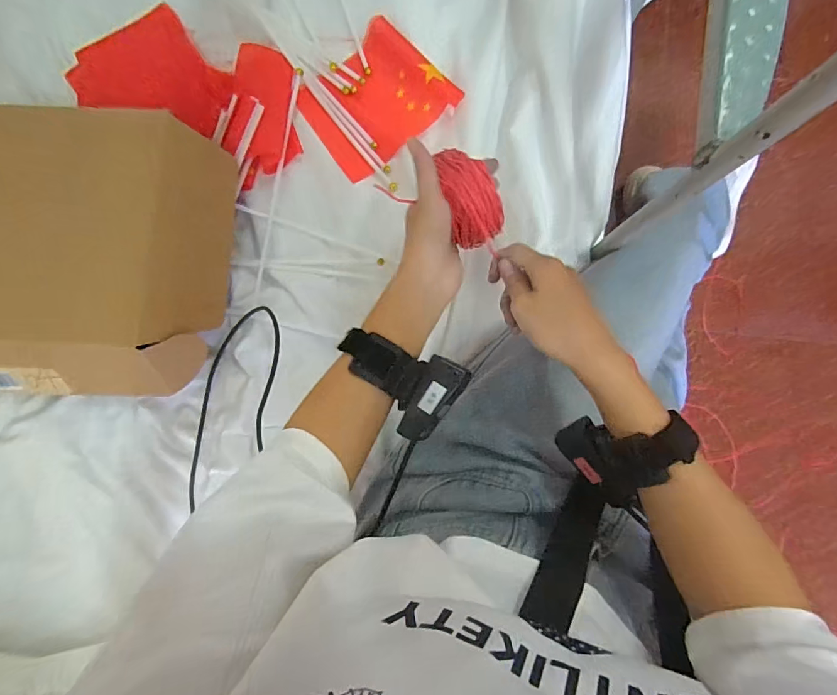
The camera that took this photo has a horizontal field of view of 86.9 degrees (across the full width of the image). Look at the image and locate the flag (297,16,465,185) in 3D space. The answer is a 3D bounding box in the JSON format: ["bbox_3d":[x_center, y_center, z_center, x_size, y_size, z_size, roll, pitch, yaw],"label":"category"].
[{"bbox_3d":[-0.053,-0.284,0.507,0.150,0.015,0.132,-42,87,-3],"label":"flag"}]

